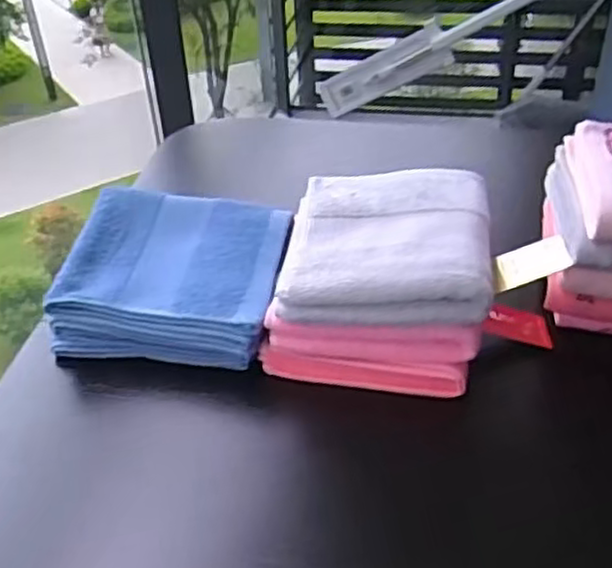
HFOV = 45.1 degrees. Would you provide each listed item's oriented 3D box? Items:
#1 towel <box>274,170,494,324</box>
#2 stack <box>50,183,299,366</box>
[{"bbox_3d":[0.067,-0.038,0.614,0.162,0.036,0.180,4,38,8],"label":"towel"},{"bbox_3d":[-0.112,-0.008,0.653,0.183,0.073,0.149,5,38,10],"label":"stack"}]

